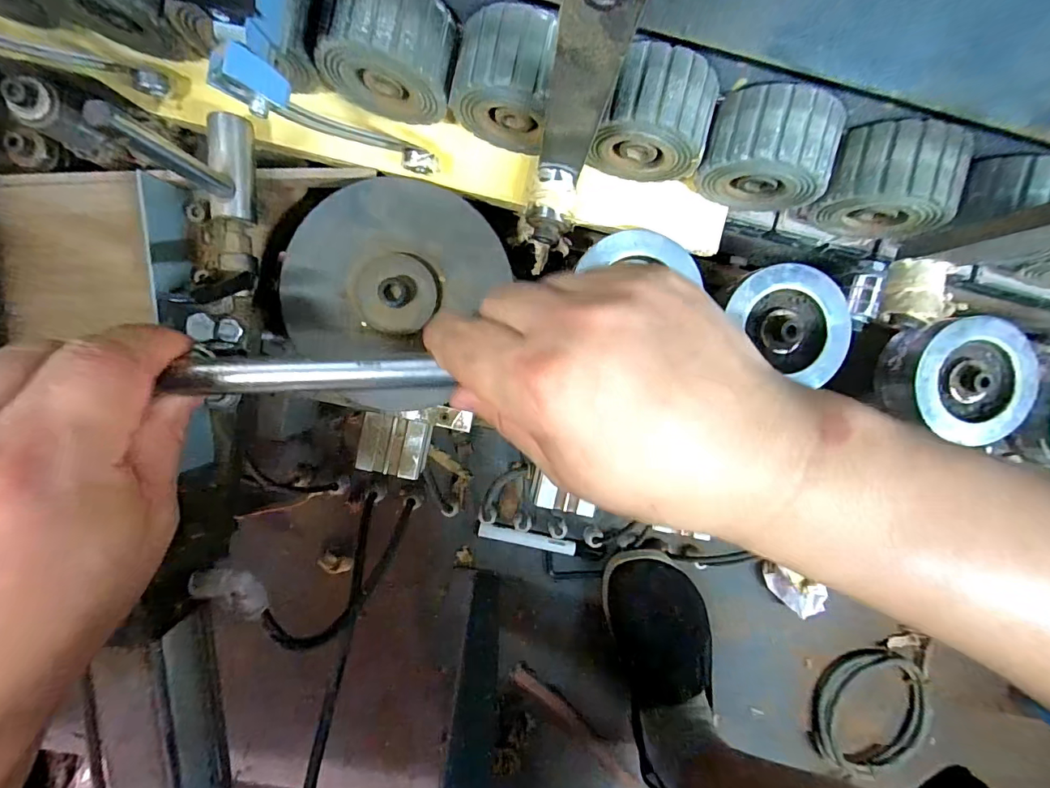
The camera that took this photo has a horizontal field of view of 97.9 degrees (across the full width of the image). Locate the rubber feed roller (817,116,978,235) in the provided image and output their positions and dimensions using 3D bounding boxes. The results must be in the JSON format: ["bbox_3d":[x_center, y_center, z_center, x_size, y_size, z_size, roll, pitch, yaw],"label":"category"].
[{"bbox_3d":[0.176,-0.103,0.226,0.054,0.053,0.034,14,93,-5],"label":"rubber feed roller"}]

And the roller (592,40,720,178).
[{"bbox_3d":[0.061,-0.129,0.214,0.049,0.046,0.034,12,93,-4],"label":"roller"}]

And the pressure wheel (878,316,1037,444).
[{"bbox_3d":[0.257,-0.009,0.272,0.071,0.031,0.068,0,94,-4],"label":"pressure wheel"}]

